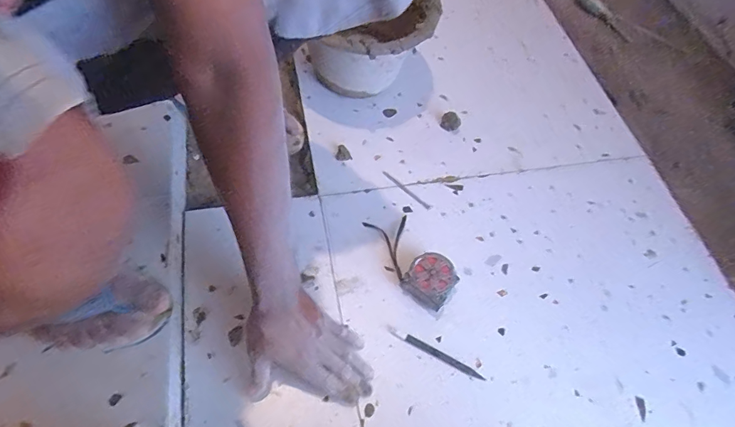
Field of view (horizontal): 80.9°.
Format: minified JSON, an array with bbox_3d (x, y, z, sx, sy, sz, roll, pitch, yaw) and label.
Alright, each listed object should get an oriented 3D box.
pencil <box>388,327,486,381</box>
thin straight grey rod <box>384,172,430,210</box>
[{"bbox_3d":[0.089,0.183,0.568,0.134,0.005,0.012,25,62,12],"label":"pencil"},{"bbox_3d":[0.062,-0.039,0.699,0.010,0.004,0.101,-39,69,-22],"label":"thin straight grey rod"}]

